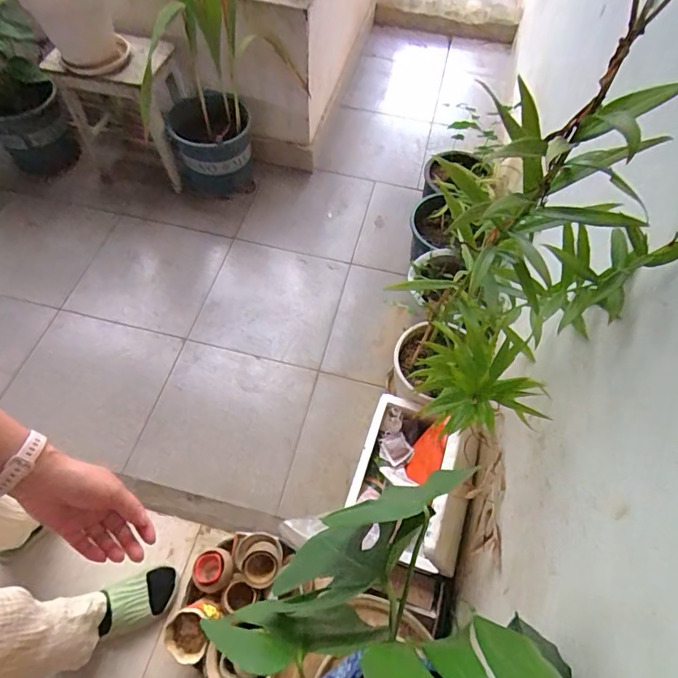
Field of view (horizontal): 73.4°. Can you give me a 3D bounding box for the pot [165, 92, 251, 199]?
[{"bbox_3d":[-0.406,-0.607,1.471,0.248,0.237,0.246,-7,61,-6],"label":"pot"}]

